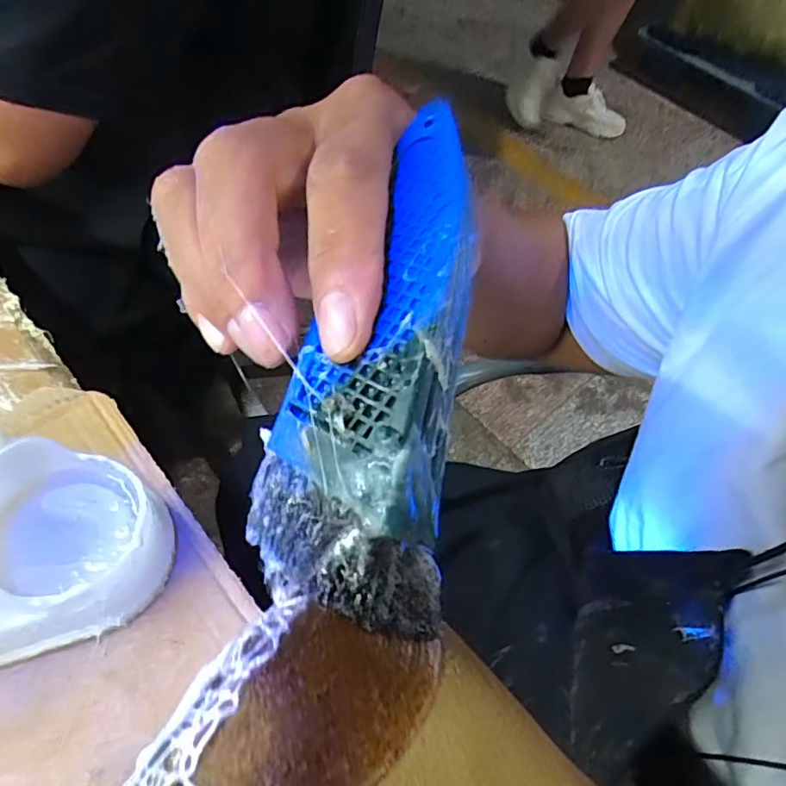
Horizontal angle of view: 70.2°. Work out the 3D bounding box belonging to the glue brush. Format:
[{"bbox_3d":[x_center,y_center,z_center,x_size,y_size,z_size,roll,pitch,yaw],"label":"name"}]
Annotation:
[{"bbox_3d":[-0.001,-0.017,0.127,0.038,0.017,0.127,11,58,3],"label":"glue brush"}]

